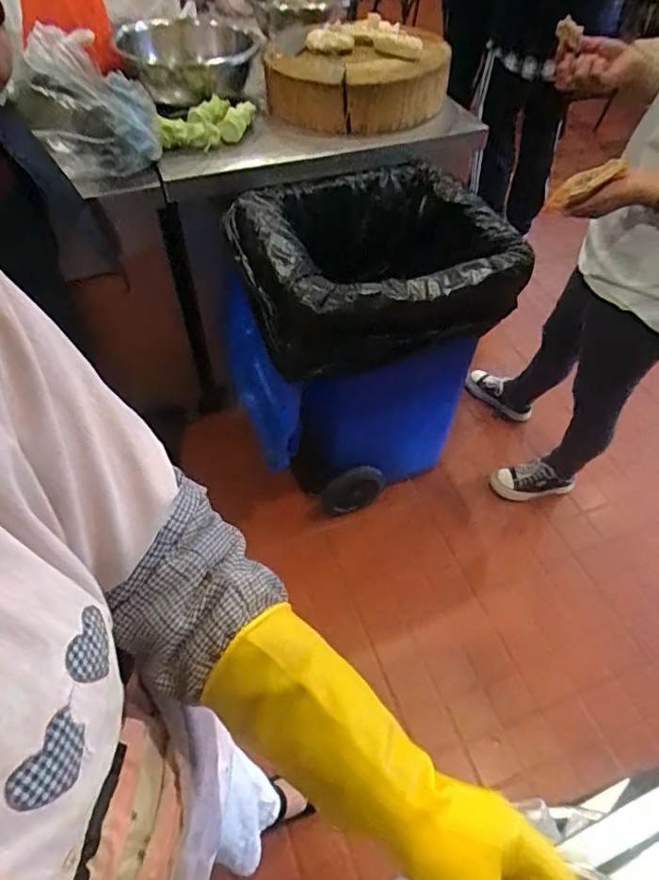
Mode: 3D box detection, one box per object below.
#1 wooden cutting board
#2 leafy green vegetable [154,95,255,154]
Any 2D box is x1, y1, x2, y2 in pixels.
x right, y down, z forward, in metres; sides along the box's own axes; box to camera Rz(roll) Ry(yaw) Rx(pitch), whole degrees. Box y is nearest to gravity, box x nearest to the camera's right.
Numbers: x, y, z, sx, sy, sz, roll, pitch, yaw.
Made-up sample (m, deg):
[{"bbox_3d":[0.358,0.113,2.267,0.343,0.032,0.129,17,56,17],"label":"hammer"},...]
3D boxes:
[{"bbox_3d":[0.060,-0.922,1.439,0.443,0.154,0.394,-3,50,-2],"label":"wooden cutting board"},{"bbox_3d":[-0.279,-0.727,1.303,0.247,0.064,0.094,-29,55,-22],"label":"leafy green vegetable"}]

